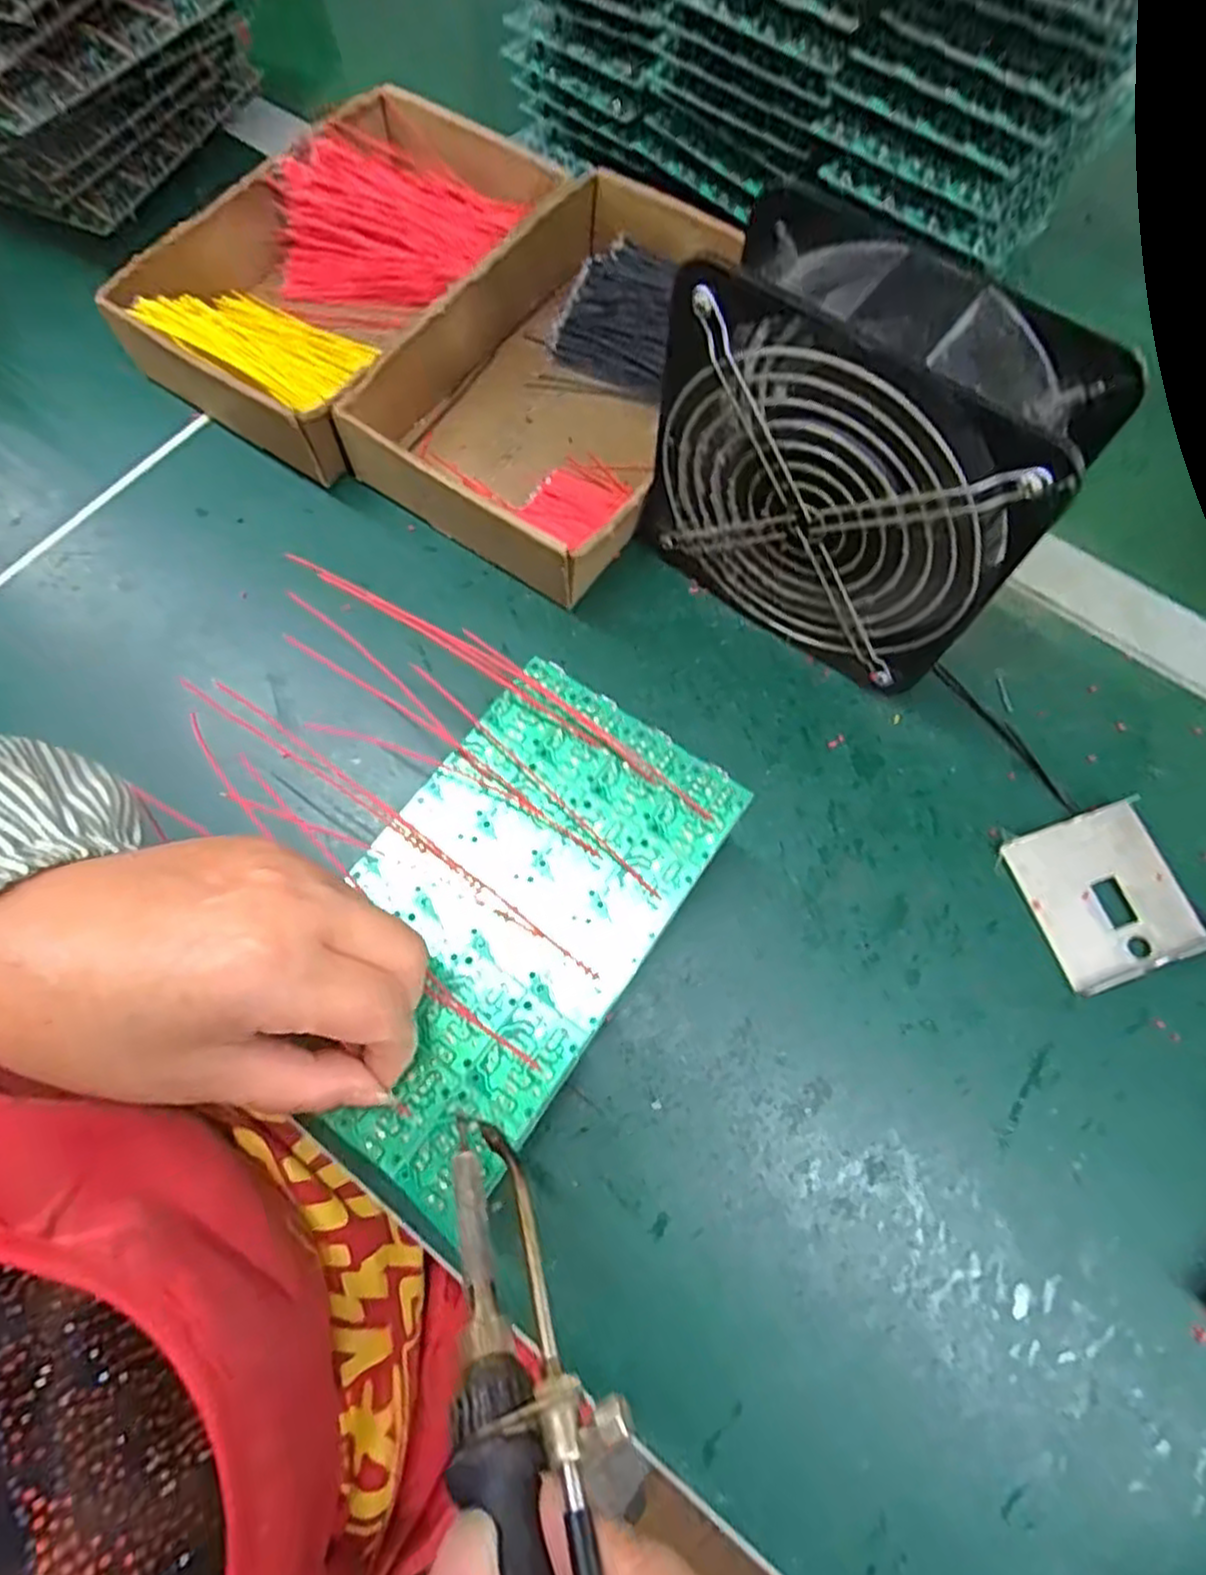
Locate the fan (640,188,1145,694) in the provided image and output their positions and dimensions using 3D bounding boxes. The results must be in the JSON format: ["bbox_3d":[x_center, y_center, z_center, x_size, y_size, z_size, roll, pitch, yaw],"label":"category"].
[{"bbox_3d":[0.101,-0.127,0.306,0.150,0.152,0.063,37,74,12],"label":"fan"}]

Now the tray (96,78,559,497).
[{"bbox_3d":[-0.141,-0.292,0.414,0.156,0.045,0.239,33,72,10],"label":"tray"}]

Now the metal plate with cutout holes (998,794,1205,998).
[{"bbox_3d":[0.220,0.047,0.321,0.064,0.011,0.070,-19,72,-7],"label":"metal plate with cutout holes"}]

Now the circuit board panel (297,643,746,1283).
[{"bbox_3d":[-0.037,0.046,0.260,0.102,0.004,0.181,33,73,11],"label":"circuit board panel"}]

